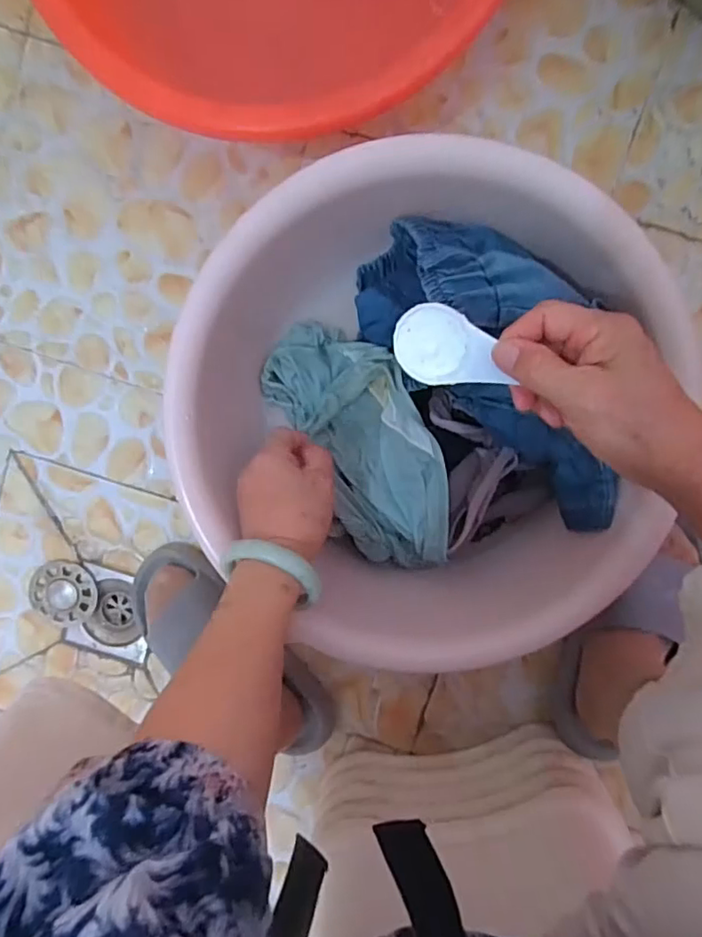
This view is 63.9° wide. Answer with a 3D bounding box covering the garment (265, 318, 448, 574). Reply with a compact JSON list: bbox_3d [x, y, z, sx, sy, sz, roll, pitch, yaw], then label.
[{"bbox_3d":[0.013,-0.024,0.530,0.117,0.059,0.243,-32,77,9],"label":"garment"}]

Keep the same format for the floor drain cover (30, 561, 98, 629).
[{"bbox_3d":[-0.333,0.146,0.650,0.075,0.006,0.075,-2,98,5],"label":"floor drain cover"}]

